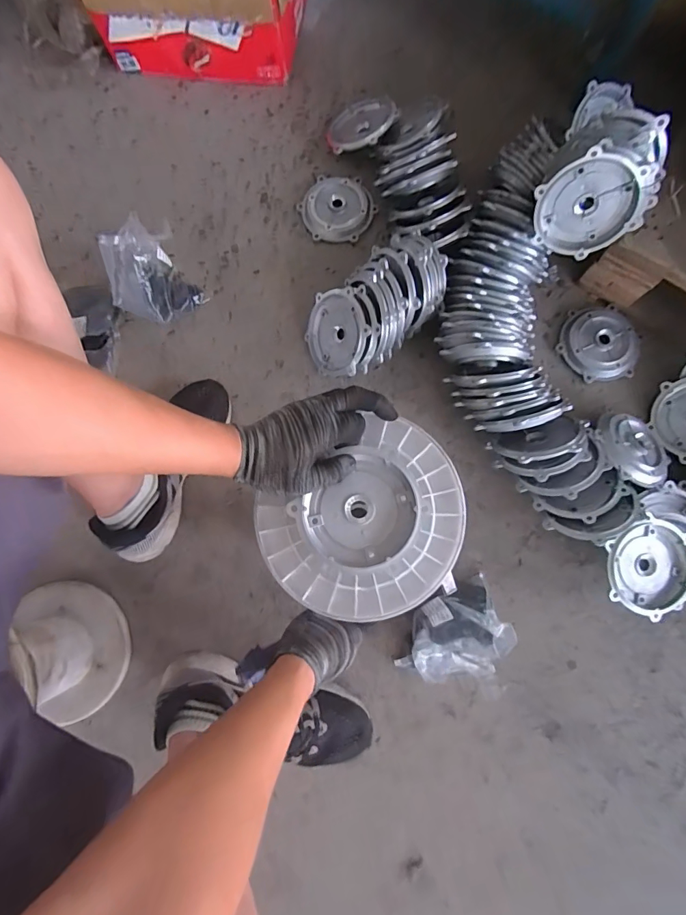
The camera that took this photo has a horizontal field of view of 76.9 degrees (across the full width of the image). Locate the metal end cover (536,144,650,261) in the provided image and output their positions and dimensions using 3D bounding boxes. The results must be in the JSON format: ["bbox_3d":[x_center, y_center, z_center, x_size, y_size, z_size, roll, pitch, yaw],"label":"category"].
[{"bbox_3d":[0.329,-0.337,0.584,0.126,0.129,0.015,38,53,-29],"label":"metal end cover"}]

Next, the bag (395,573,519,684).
[{"bbox_3d":[0.151,0.254,0.602,0.156,0.089,0.119,-19,80,-3],"label":"bag"}]

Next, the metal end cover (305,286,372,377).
[{"bbox_3d":[-0.012,-0.194,0.679,0.016,0.120,0.128,-16,75,-47],"label":"metal end cover"}]

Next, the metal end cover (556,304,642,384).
[{"bbox_3d":[0.416,-0.186,0.704,0.117,0.020,0.125,14,80,3],"label":"metal end cover"}]

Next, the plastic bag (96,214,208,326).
[{"bbox_3d":[-0.301,-0.286,0.678,0.119,0.134,0.111,-35,81,-5],"label":"plastic bag"}]

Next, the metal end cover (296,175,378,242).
[{"bbox_3d":[-0.010,-0.440,0.760,0.122,0.021,0.131,-24,80,-3],"label":"metal end cover"}]

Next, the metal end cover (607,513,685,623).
[{"bbox_3d":[0.424,0.150,0.590,0.126,0.028,0.124,28,82,6],"label":"metal end cover"}]

